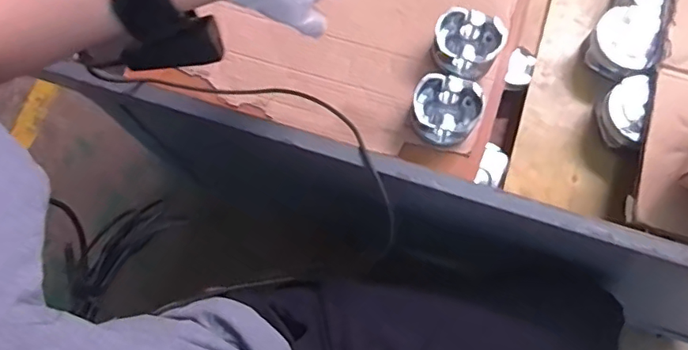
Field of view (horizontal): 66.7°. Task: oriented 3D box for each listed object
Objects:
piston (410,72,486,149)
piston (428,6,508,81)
[{"bbox_3d":[0.129,-0.081,0.664,0.083,0.045,0.081,-1,72,2],"label":"piston"},{"bbox_3d":[0.163,-0.169,0.694,0.089,0.052,0.080,13,74,7],"label":"piston"}]

